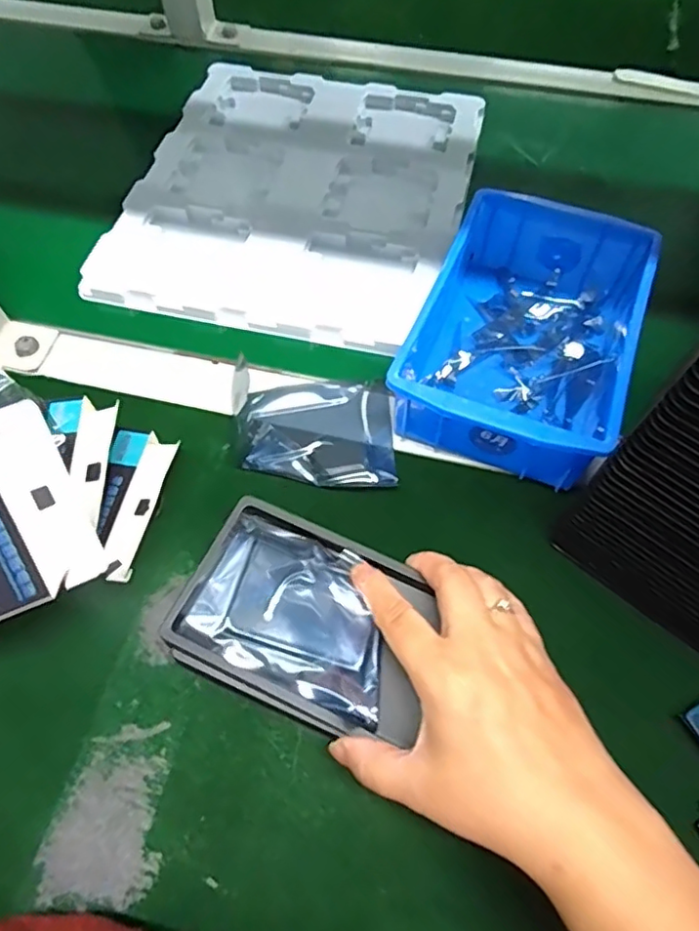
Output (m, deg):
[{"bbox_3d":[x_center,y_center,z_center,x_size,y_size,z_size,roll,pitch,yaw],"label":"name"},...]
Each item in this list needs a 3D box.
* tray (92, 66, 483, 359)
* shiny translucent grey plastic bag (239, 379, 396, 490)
[{"bbox_3d":[-0.041,-0.241,0.511,0.266,0.014,0.313,13,61,7],"label":"tray"},{"bbox_3d":[-0.022,-0.024,0.396,0.103,0.005,0.082,-1,62,0],"label":"shiny translucent grey plastic bag"}]

